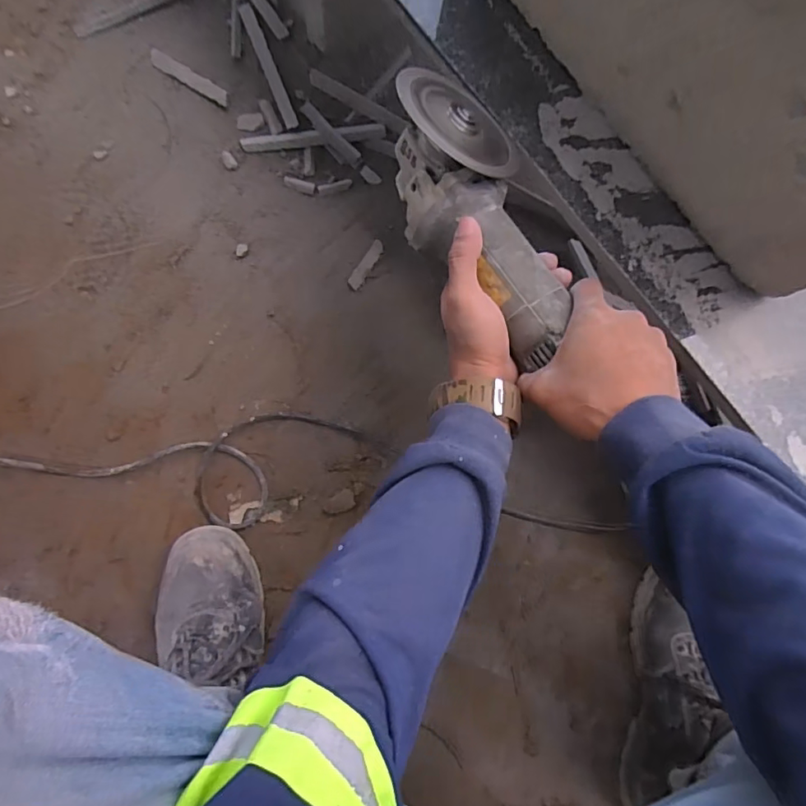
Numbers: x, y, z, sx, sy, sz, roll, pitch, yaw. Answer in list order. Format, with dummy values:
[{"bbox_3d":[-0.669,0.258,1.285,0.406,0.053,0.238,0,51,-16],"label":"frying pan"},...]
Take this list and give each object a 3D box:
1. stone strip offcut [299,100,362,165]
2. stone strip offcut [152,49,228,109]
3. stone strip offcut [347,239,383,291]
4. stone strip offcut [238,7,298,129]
[{"bbox_3d":[-0.095,-0.348,0.668,0.021,0.012,0.101,-44,86,-8],"label":"stone strip offcut"},{"bbox_3d":[-0.278,-0.422,0.674,0.123,0.006,0.022,33,81,2],"label":"stone strip offcut"},{"bbox_3d":[-0.045,-0.175,0.656,0.016,0.007,0.071,31,81,2],"label":"stone strip offcut"},{"bbox_3d":[-0.176,-0.439,0.677,0.017,0.007,0.184,-21,83,-6],"label":"stone strip offcut"}]

